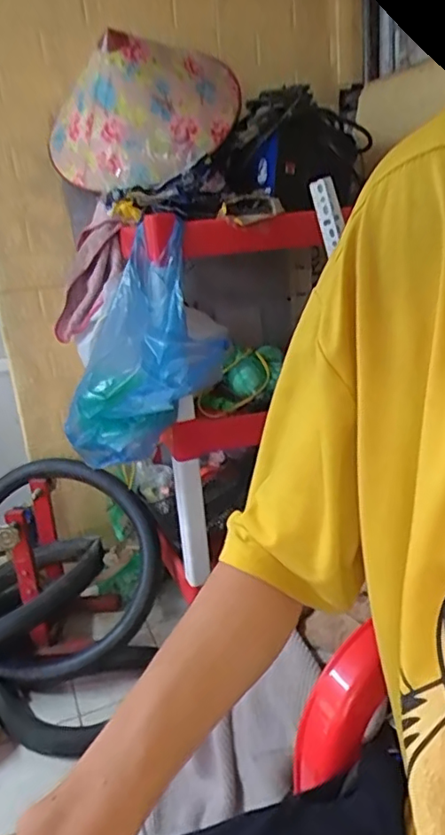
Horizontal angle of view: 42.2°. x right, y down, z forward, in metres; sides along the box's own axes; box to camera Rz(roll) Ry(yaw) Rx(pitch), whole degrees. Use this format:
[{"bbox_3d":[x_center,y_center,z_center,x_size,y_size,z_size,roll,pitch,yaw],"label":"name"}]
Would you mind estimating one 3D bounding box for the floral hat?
[{"bbox_3d":[-0.148,-0.555,1.058,0.356,0.241,0.190,-6,19,-3],"label":"floral hat"}]

